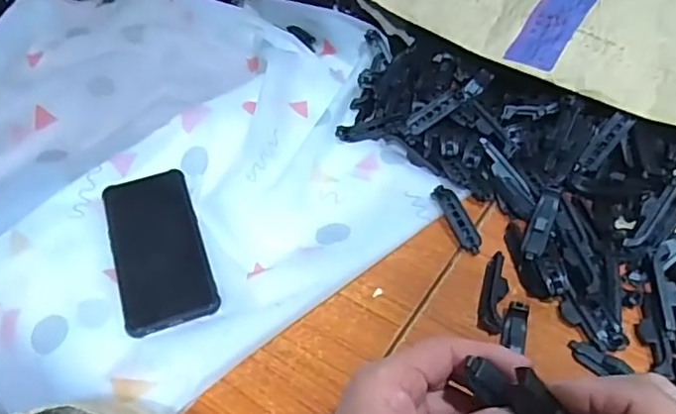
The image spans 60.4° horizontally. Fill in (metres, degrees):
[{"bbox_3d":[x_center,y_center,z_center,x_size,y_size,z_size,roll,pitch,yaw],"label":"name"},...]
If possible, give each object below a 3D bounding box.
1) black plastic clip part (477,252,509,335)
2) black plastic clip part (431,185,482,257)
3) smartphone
[{"bbox_3d":[0.128,0.067,0.471,0.020,0.010,0.074,12,50,13],"label":"black plastic clip part"},{"bbox_3d":[0.107,0.010,0.521,0.019,0.015,0.071,-17,50,-13],"label":"black plastic clip part"},{"bbox_3d":[-0.158,0.032,0.508,0.074,0.011,0.158,-16,50,-12],"label":"smartphone"}]

